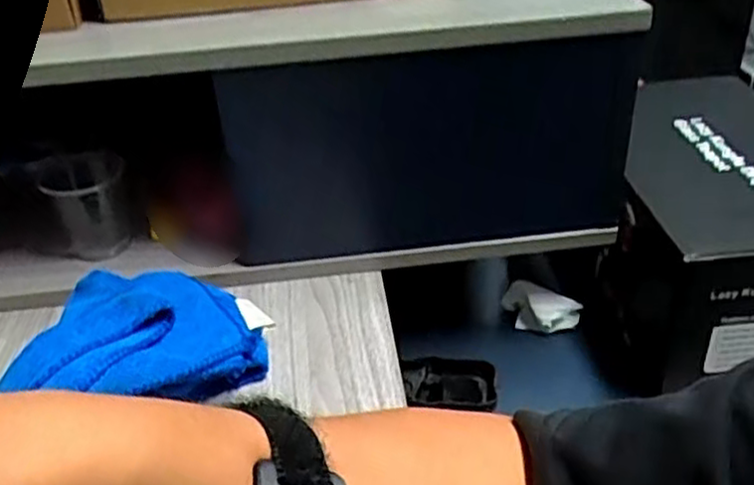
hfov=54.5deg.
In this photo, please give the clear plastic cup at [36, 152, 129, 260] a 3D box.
[{"bbox_3d":[-0.238,-0.025,0.611,0.060,0.086,0.057,-9,34,-9],"label":"clear plastic cup"}]

